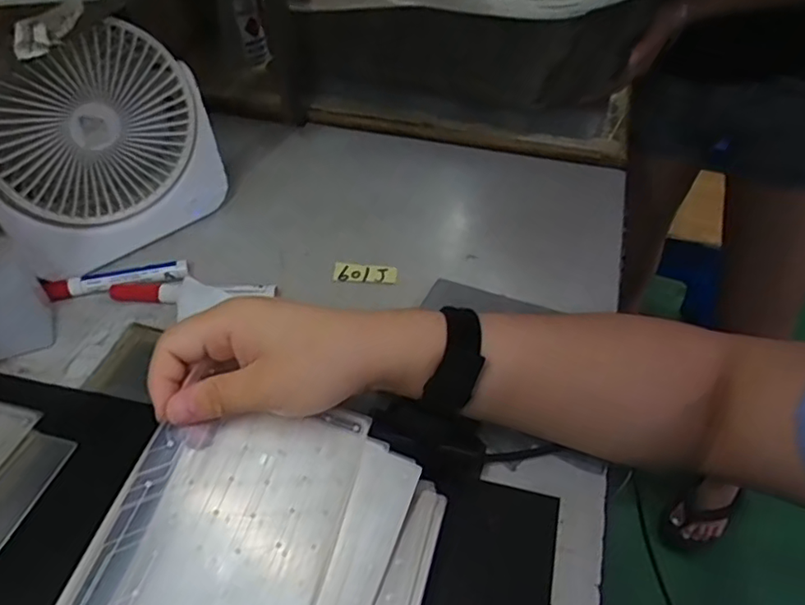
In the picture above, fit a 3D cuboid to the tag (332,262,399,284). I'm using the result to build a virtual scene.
[{"bbox_3d":[-0.033,-0.026,0.529,0.058,0.004,0.021,4,46,4],"label":"tag"}]

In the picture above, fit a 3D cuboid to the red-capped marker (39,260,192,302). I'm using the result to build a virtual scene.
[{"bbox_3d":[-0.247,-0.019,0.510,0.118,0.015,0.019,-9,46,-8],"label":"red-capped marker"}]

